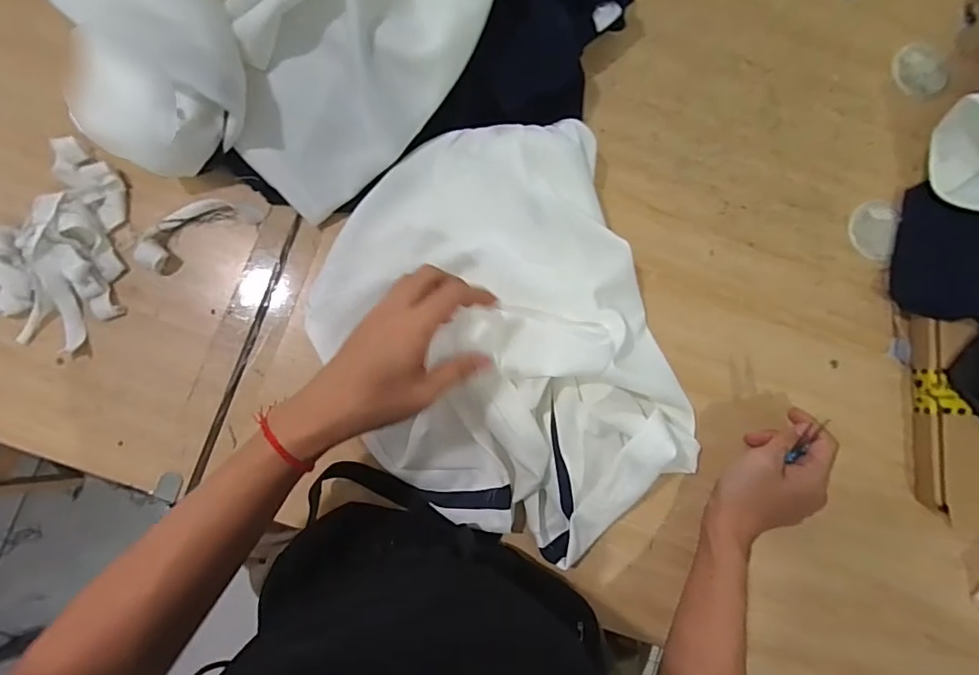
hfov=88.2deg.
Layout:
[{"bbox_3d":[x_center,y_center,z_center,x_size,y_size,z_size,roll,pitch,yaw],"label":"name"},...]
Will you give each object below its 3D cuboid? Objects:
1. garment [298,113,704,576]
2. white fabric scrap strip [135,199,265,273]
[{"bbox_3d":[0.013,0.011,0.483,0.311,0.072,0.398,-22,88,-5],"label":"garment"},{"bbox_3d":[-0.294,-0.112,0.504,0.121,0.020,0.045,-29,89,-5],"label":"white fabric scrap strip"}]

